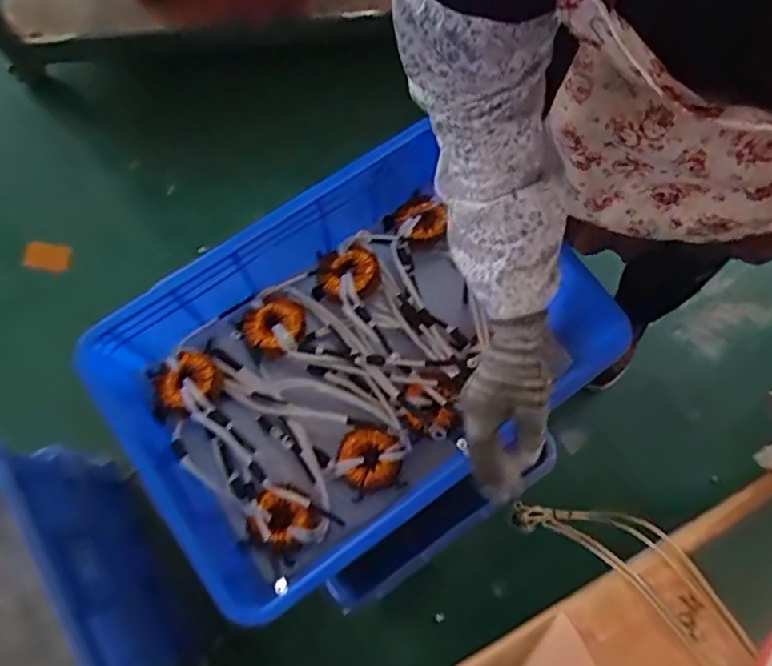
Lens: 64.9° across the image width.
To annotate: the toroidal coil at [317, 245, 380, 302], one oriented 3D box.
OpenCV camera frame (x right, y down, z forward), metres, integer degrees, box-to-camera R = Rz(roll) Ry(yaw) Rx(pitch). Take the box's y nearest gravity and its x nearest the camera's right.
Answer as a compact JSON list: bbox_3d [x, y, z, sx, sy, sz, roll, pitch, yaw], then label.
[{"bbox_3d":[-0.058,-0.095,0.936,0.093,0.028,0.089,0,74,-1],"label":"toroidal coil"}]

